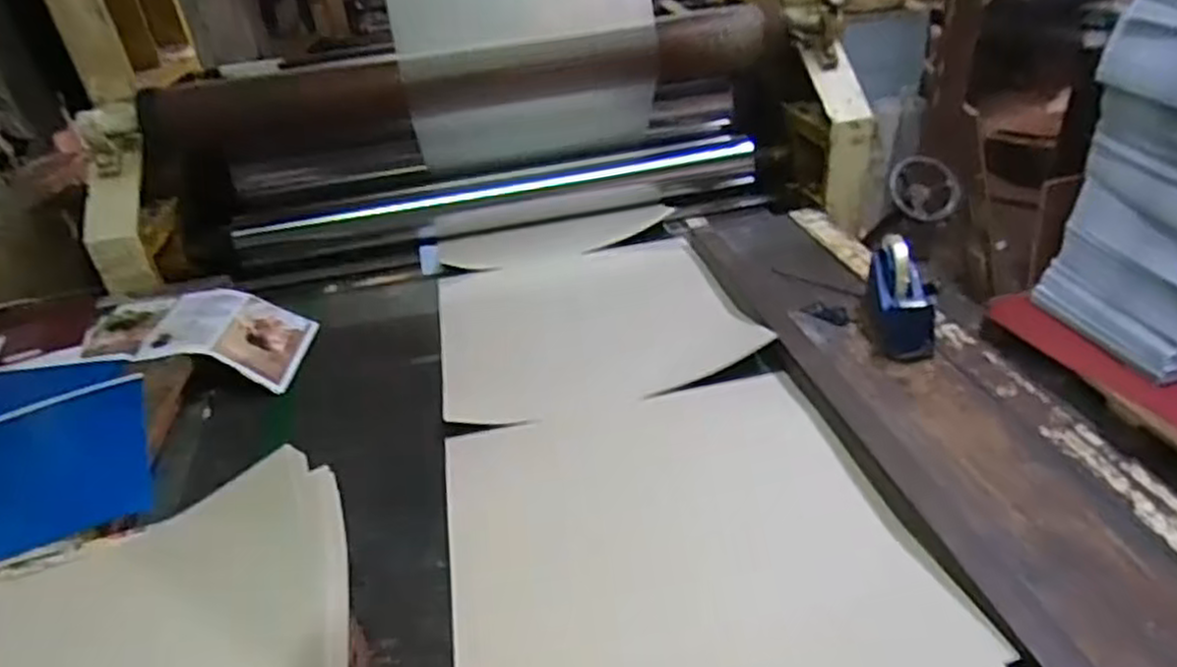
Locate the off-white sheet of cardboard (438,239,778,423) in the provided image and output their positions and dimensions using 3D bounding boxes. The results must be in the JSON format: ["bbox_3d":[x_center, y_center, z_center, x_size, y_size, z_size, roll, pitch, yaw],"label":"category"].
[{"bbox_3d":[-0.013,-0.030,1.138,0.428,0.025,0.473,-14,31,-6],"label":"off-white sheet of cardboard"}]

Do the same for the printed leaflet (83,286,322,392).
[{"bbox_3d":[-0.587,0.013,1.093,0.306,0.080,0.191,-6,32,2],"label":"printed leaflet"}]

